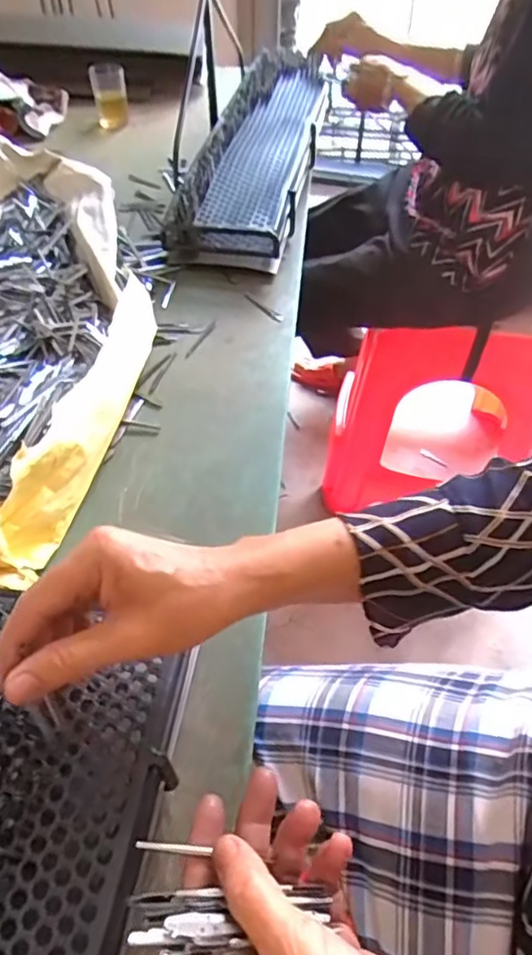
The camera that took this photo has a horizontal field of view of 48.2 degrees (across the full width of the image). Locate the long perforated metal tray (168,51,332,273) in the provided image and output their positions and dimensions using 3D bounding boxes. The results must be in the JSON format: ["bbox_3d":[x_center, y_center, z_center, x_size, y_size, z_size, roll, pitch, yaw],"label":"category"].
[{"bbox_3d":[0.005,-0.504,0.907,0.153,0.079,0.579,11,51,8],"label":"long perforated metal tray"}]

